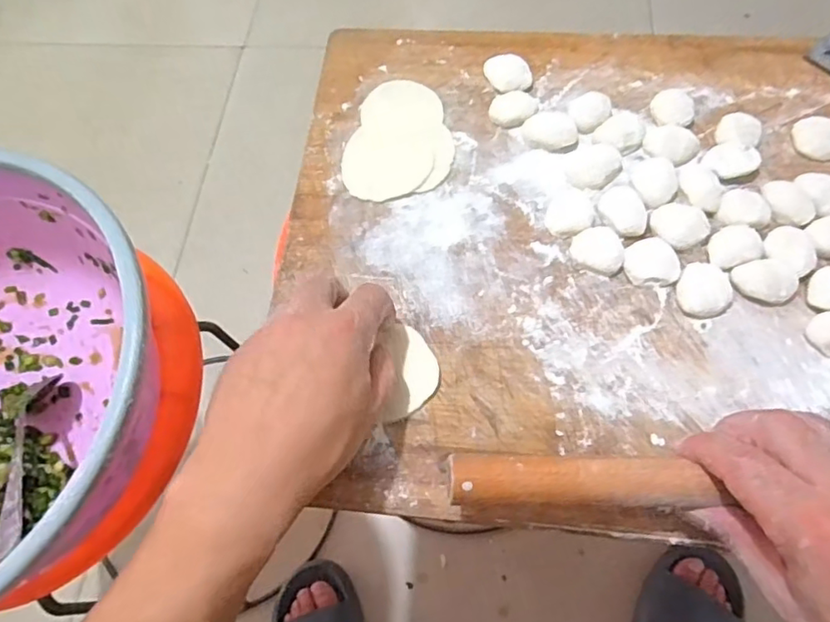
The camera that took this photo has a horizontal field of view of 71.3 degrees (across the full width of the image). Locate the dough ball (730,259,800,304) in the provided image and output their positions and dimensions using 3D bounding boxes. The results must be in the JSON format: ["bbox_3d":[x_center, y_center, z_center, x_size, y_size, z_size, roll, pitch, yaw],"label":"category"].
[{"bbox_3d":[0.228,-0.019,0.376,0.037,0.011,0.029,-14,66,-3],"label":"dough ball"}]

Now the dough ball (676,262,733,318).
[{"bbox_3d":[0.186,-0.014,0.374,0.030,0.012,0.035,24,70,13],"label":"dough ball"}]

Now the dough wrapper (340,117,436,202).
[{"bbox_3d":[-0.022,-0.117,0.440,0.068,0.005,0.071,-1,66,3],"label":"dough wrapper"}]

